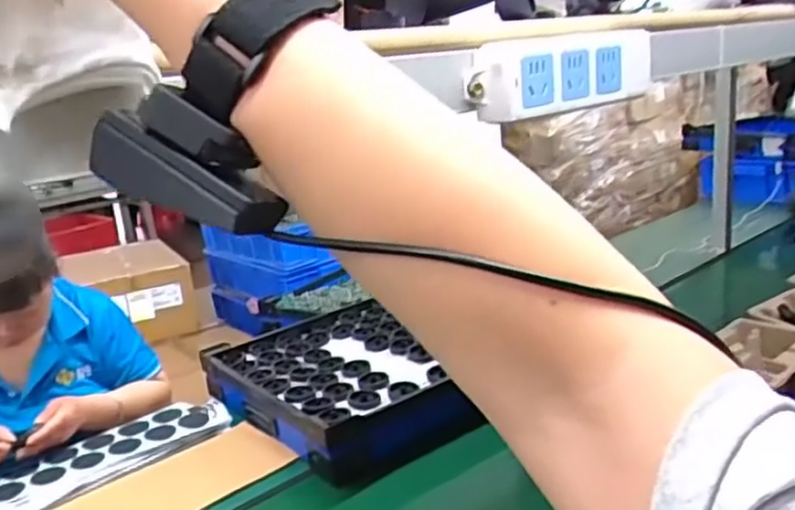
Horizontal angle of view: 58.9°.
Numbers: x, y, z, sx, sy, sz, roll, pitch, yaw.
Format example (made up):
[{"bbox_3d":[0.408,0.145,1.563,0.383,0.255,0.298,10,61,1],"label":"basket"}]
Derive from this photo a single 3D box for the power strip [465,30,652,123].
[{"bbox_3d":[0.120,-0.130,0.501,0.165,0.048,0.036,-17,19,-39],"label":"power strip"}]

